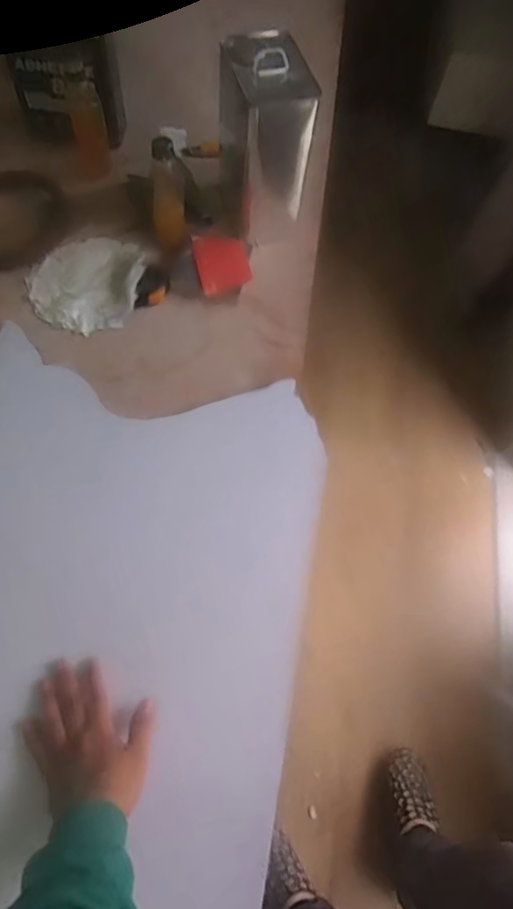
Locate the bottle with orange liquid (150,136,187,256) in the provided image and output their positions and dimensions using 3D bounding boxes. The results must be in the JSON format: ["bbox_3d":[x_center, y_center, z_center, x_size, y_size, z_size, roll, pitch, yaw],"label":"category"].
[{"bbox_3d":[-0.130,-0.380,0.828,0.049,0.158,0.037,1,46,0],"label":"bottle with orange liquid"}]

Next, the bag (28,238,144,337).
[{"bbox_3d":[-0.264,-0.274,0.865,0.170,0.037,0.176,20,65,5],"label":"bag"}]

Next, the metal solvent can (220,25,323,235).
[{"bbox_3d":[0.019,-0.480,0.851,0.108,0.220,0.161,-12,66,-10],"label":"metal solvent can"}]

